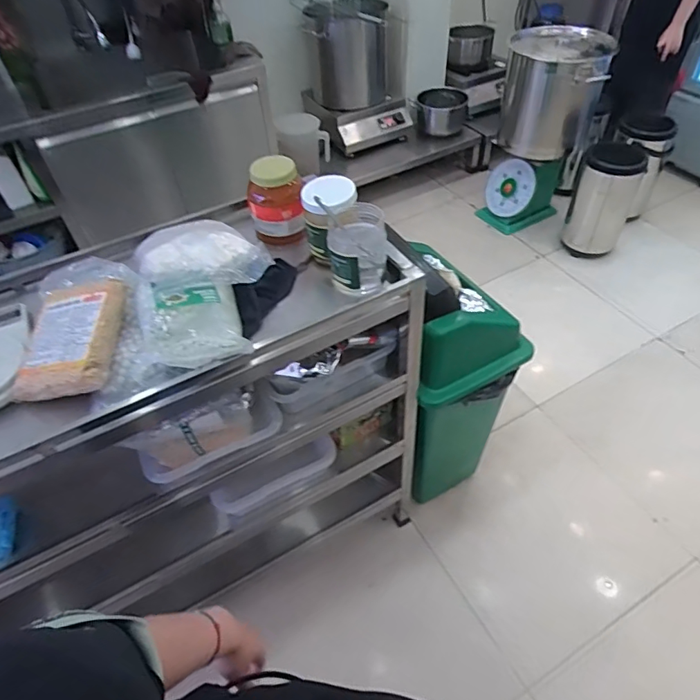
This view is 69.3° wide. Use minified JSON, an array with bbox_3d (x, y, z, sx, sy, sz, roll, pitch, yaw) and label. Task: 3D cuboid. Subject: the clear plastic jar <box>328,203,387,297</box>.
[{"bbox_3d":[0.011,-0.165,0.831,0.096,0.127,0.106,-1,48,2],"label":"clear plastic jar"}]

